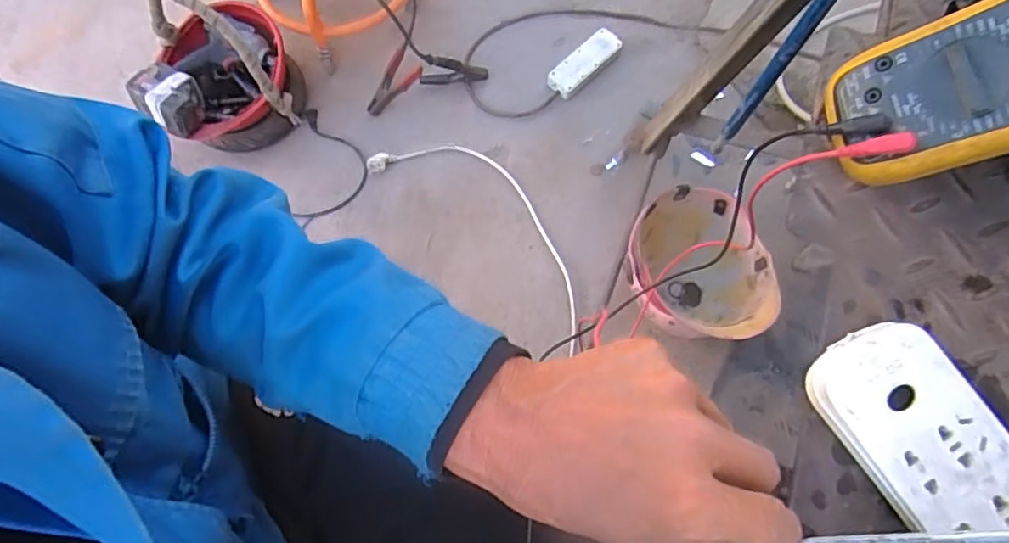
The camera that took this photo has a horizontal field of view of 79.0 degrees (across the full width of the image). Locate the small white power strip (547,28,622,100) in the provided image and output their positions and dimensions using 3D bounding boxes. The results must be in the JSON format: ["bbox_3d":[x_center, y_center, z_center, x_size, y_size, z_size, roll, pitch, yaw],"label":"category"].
[{"bbox_3d":[0.168,-0.435,1.277,0.067,0.027,0.182,43,78,11],"label":"small white power strip"}]

